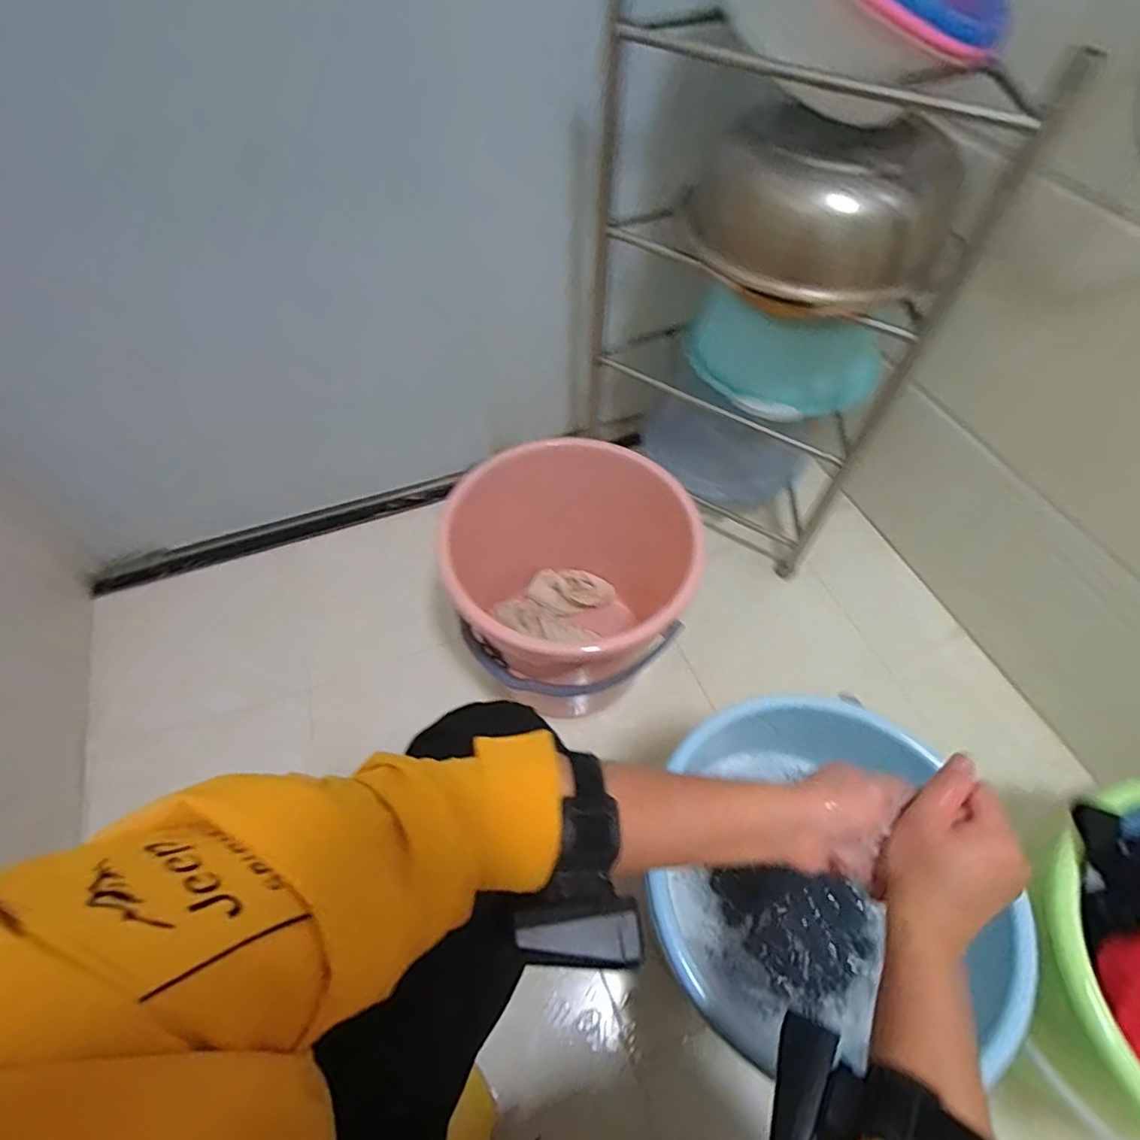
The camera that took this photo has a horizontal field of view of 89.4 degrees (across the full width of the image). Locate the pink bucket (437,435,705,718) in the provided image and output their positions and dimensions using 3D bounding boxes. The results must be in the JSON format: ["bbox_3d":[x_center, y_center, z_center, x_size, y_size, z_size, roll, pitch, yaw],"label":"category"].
[{"bbox_3d":[-0.007,0.057,0.826,0.279,0.339,0.335,-32,62,-21],"label":"pink bucket"}]

